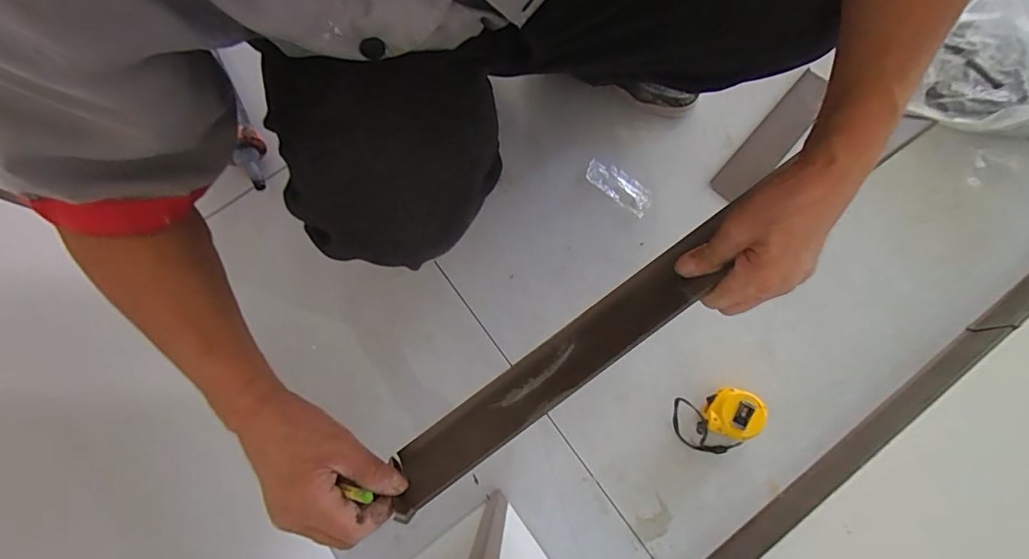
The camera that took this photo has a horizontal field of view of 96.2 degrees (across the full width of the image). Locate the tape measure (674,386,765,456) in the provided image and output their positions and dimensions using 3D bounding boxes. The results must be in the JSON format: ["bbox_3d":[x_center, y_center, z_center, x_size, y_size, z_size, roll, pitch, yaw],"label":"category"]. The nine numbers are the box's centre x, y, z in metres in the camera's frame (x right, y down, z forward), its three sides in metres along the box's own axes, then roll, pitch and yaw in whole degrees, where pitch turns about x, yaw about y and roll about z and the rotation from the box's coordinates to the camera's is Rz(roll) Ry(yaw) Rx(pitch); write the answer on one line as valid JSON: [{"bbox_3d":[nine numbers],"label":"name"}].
[{"bbox_3d":[0.256,0.177,0.575,0.110,0.044,0.079,-12,78,-1],"label":"tape measure"}]

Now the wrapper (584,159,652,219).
[{"bbox_3d":[0.149,-0.135,0.661,0.101,0.007,0.042,35,81,9],"label":"wrapper"}]

